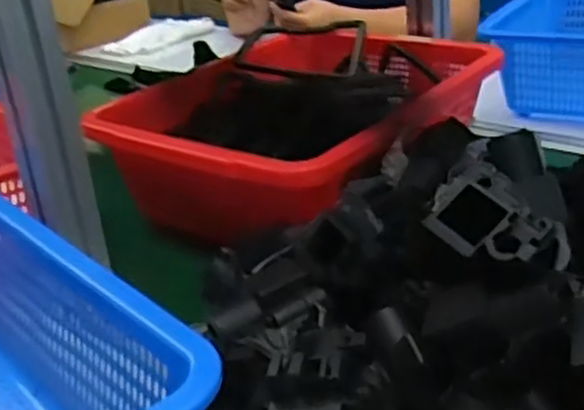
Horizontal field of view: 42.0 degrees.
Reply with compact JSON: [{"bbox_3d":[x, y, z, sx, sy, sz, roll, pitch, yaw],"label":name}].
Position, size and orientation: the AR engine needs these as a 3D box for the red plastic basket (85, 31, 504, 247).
[{"bbox_3d":[0.008,-0.083,0.812,0.309,0.116,0.384,15,33,37],"label":"red plastic basket"}]

